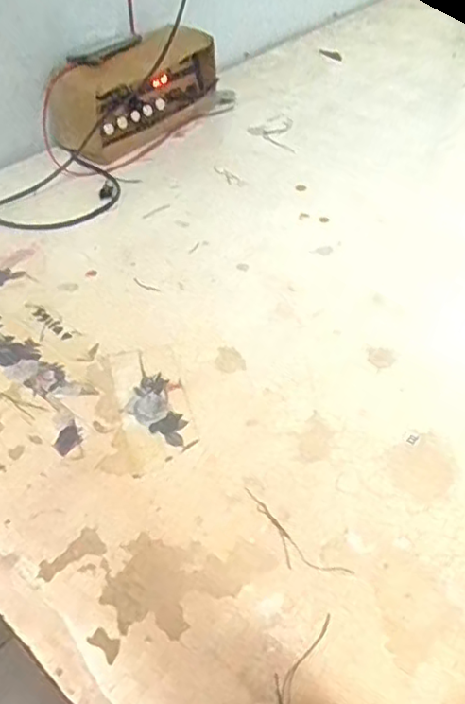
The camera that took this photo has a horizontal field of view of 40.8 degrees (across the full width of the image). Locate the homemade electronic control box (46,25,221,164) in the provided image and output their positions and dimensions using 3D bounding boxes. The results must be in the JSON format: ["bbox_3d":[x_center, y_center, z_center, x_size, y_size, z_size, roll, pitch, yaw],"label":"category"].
[{"bbox_3d":[-0.102,-0.277,0.668,0.061,0.092,0.201,29,54,28],"label":"homemade electronic control box"}]

